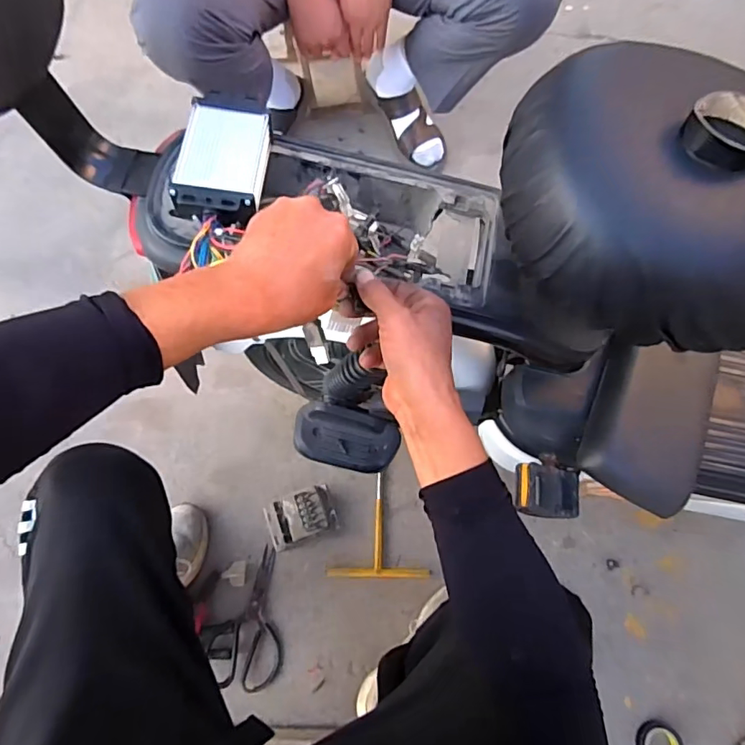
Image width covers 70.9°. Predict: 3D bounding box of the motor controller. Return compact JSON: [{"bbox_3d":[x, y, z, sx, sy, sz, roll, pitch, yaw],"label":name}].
[{"bbox_3d":[-0.133,-0.190,0.469,0.072,0.040,0.120,6,67,-2],"label":"motor controller"}]

